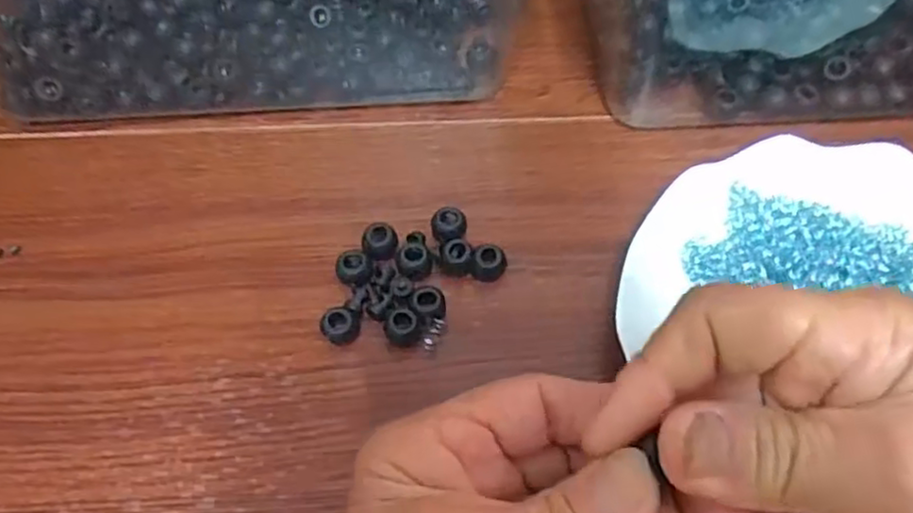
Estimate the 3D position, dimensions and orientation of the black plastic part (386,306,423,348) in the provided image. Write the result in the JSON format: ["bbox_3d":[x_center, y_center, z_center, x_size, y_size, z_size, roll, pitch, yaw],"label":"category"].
[{"bbox_3d":[-0.022,0.029,0.280,0.015,0.012,0.013,-8,62,-4],"label":"black plastic part"}]

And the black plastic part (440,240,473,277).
[{"bbox_3d":[0.000,0.000,0.299,0.014,0.012,0.013,0,62,0],"label":"black plastic part"}]

